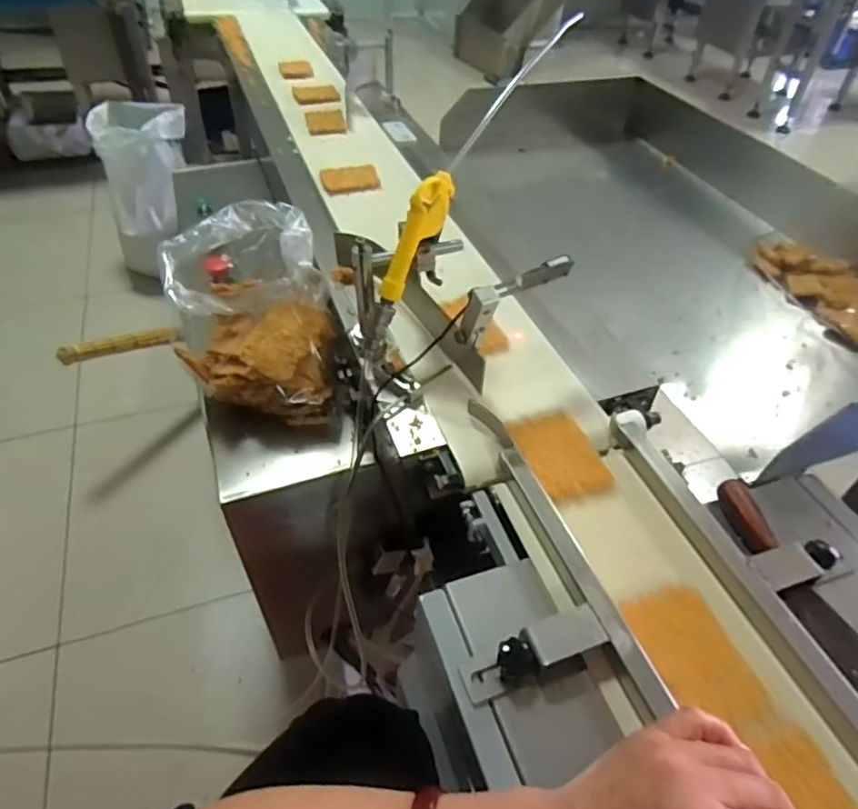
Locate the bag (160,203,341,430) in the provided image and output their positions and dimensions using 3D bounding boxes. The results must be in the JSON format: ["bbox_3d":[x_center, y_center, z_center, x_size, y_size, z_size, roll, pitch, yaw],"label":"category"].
[{"bbox_3d":[-0.204,-0.111,0.697,0.180,0.185,0.209,-7,47,-10],"label":"bag"}]

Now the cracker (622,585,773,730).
[{"bbox_3d":[0.190,0.178,0.421,0.063,0.007,0.099,-12,48,-15],"label":"cracker"}]

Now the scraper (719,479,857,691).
[{"bbox_3d":[0.286,0.136,0.462,0.051,0.025,0.177,-10,48,-13],"label":"scraper"}]

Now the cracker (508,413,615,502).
[{"bbox_3d":[0.122,0.046,0.545,0.067,0.013,0.086,-13,48,-16],"label":"cracker"}]

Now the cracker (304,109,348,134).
[{"bbox_3d":[-0.190,-0.520,1.088,0.069,0.007,0.099,-7,47,-11],"label":"cracker"}]

